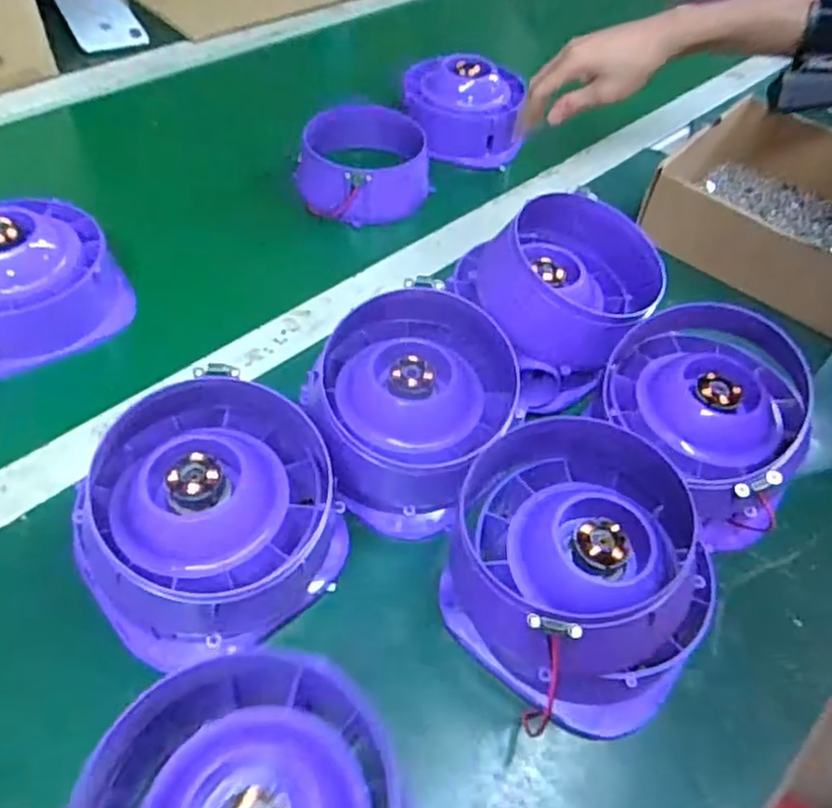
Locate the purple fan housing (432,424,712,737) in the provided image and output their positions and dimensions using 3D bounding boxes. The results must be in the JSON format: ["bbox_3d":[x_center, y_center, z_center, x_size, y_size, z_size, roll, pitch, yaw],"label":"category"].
[{"bbox_3d":[0.092,0.088,0.384,0.150,0.061,0.144,37,57,22],"label":"purple fan housing"}]

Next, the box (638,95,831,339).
[{"bbox_3d":[0.345,-0.185,0.629,0.198,0.066,0.241,35,57,21],"label":"box"}]

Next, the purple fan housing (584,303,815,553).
[{"bbox_3d":[0.192,0.007,0.454,0.124,0.078,0.151,-23,57,-22],"label":"purple fan housing"}]

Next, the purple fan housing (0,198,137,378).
[{"bbox_3d":[-0.293,-0.095,0.509,0.128,0.082,0.102,-25,58,-23],"label":"purple fan housing"}]

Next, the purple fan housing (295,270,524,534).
[{"bbox_3d":[-0.004,0.000,0.432,0.117,0.084,0.131,29,55,17],"label":"purple fan housing"}]

